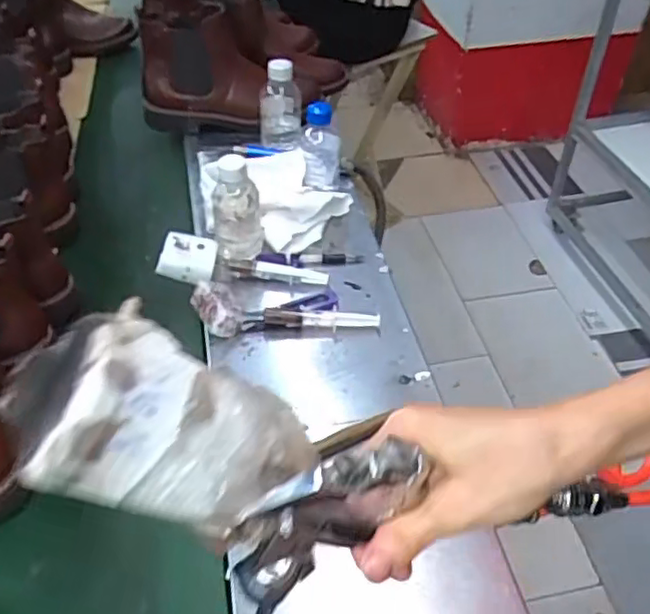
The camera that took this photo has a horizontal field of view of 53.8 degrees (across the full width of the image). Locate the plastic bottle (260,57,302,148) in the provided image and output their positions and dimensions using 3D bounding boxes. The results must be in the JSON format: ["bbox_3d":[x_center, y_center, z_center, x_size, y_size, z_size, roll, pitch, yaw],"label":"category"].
[{"bbox_3d":[-0.067,-0.300,0.933,0.059,0.123,0.071,-5,45,-5],"label":"plastic bottle"}]

